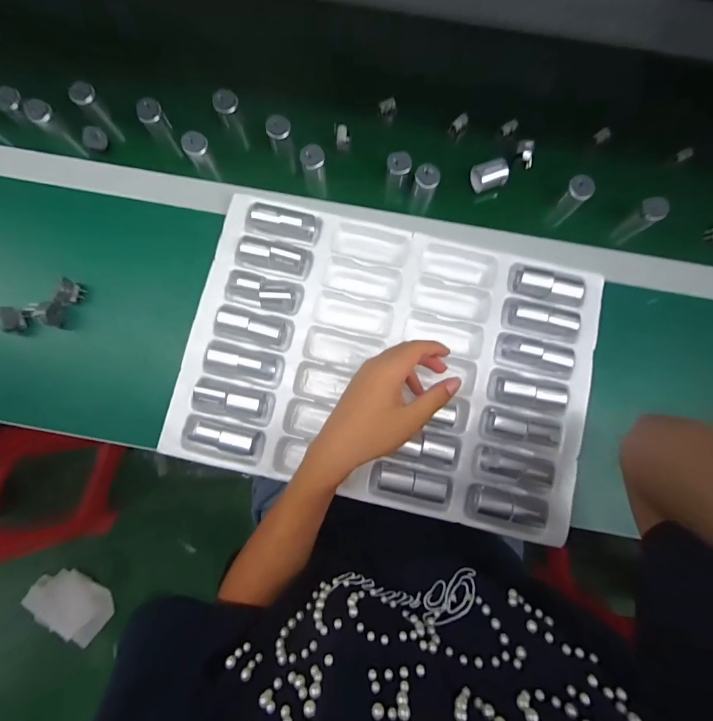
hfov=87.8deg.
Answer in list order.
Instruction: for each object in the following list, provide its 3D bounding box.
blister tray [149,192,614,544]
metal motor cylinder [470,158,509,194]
[{"bbox_3d":[0.041,-0.004,0.430,0.449,0.039,0.319,12,81,1],"label":"blister tray"},{"bbox_3d":[0.172,-0.235,0.475,0.047,0.032,0.035,-7,91,41],"label":"metal motor cylinder"}]

